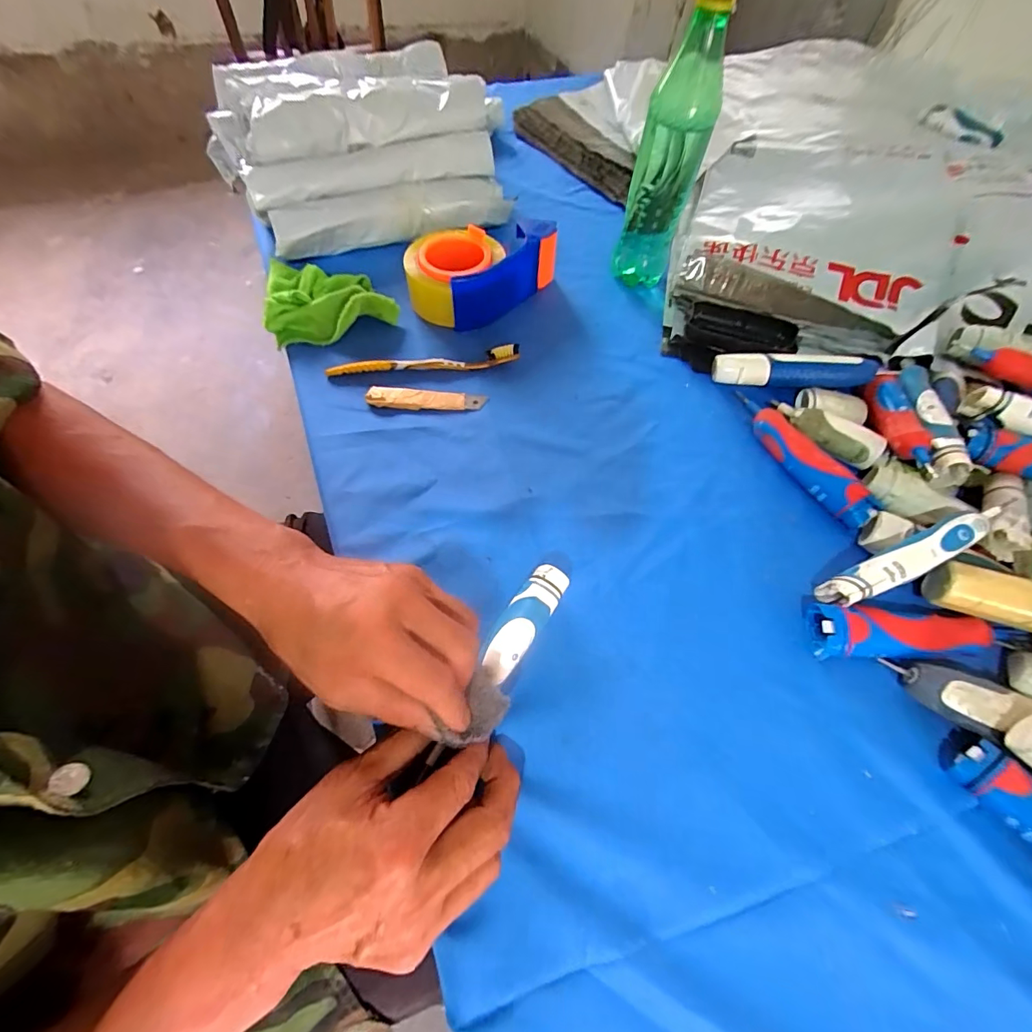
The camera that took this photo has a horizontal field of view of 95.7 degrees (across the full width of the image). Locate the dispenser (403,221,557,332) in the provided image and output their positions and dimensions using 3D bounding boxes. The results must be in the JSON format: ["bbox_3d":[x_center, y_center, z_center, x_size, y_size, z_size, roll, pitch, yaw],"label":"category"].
[{"bbox_3d":[-0.035,-0.256,0.498,0.155,0.061,0.091,-2,61,-3],"label":"dispenser"}]

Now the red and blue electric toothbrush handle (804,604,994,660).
[{"bbox_3d":[0.277,0.086,0.336,0.119,0.028,0.034,4,61,0],"label":"red and blue electric toothbrush handle"}]

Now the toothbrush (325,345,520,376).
[{"bbox_3d":[-0.089,-0.149,0.457,0.184,0.017,0.011,-7,61,-6],"label":"toothbrush"}]

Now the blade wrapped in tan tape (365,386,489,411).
[{"bbox_3d":[-0.084,-0.111,0.442,0.110,0.008,0.023,0,61,-2],"label":"blade wrapped in tan tape"}]

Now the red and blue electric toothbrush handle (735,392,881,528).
[{"bbox_3d":[0.250,-0.055,0.415,0.031,0.025,0.151,-25,64,-15],"label":"red and blue electric toothbrush handle"}]

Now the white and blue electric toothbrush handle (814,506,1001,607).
[{"bbox_3d":[0.295,0.028,0.344,0.143,0.030,0.024,-27,64,-1],"label":"white and blue electric toothbrush handle"}]

